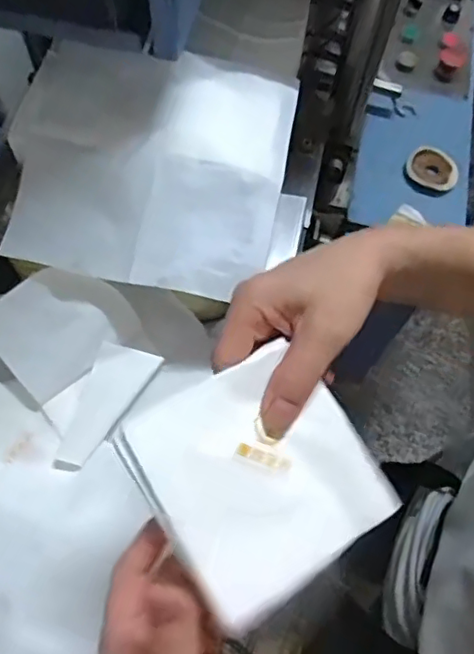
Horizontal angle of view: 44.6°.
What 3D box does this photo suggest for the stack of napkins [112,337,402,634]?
[{"bbox_3d":[0.013,0.078,0.313,0.117,0.006,0.116,-29,80,-21],"label":"stack of napkins"}]

